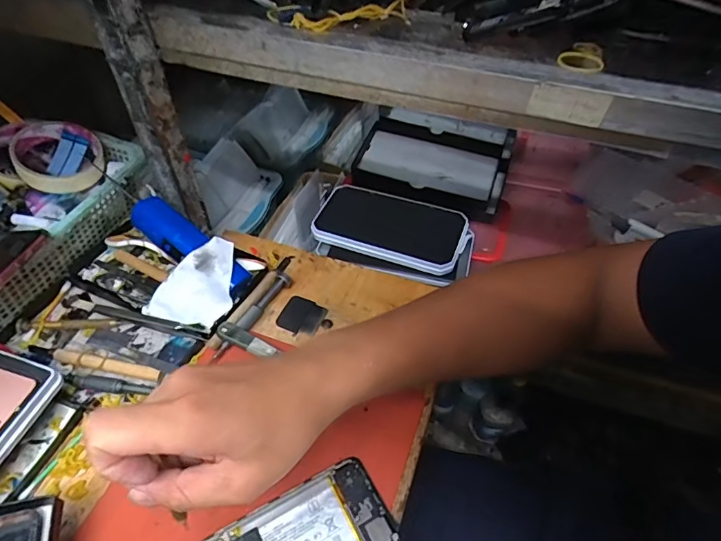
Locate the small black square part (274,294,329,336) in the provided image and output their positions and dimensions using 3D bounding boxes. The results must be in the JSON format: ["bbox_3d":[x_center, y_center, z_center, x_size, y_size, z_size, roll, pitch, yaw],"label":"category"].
[{"bbox_3d":[-0.059,0.045,0.466,0.043,0.005,0.041,21,51,16],"label":"small black square part"}]

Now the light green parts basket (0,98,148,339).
[{"bbox_3d":[-0.368,-0.049,0.477,0.201,0.079,0.264,16,50,12],"label":"light green parts basket"}]

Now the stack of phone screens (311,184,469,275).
[{"bbox_3d":[0.034,-0.053,0.562,0.176,0.025,0.093,16,50,12],"label":"stack of phone screens"}]

